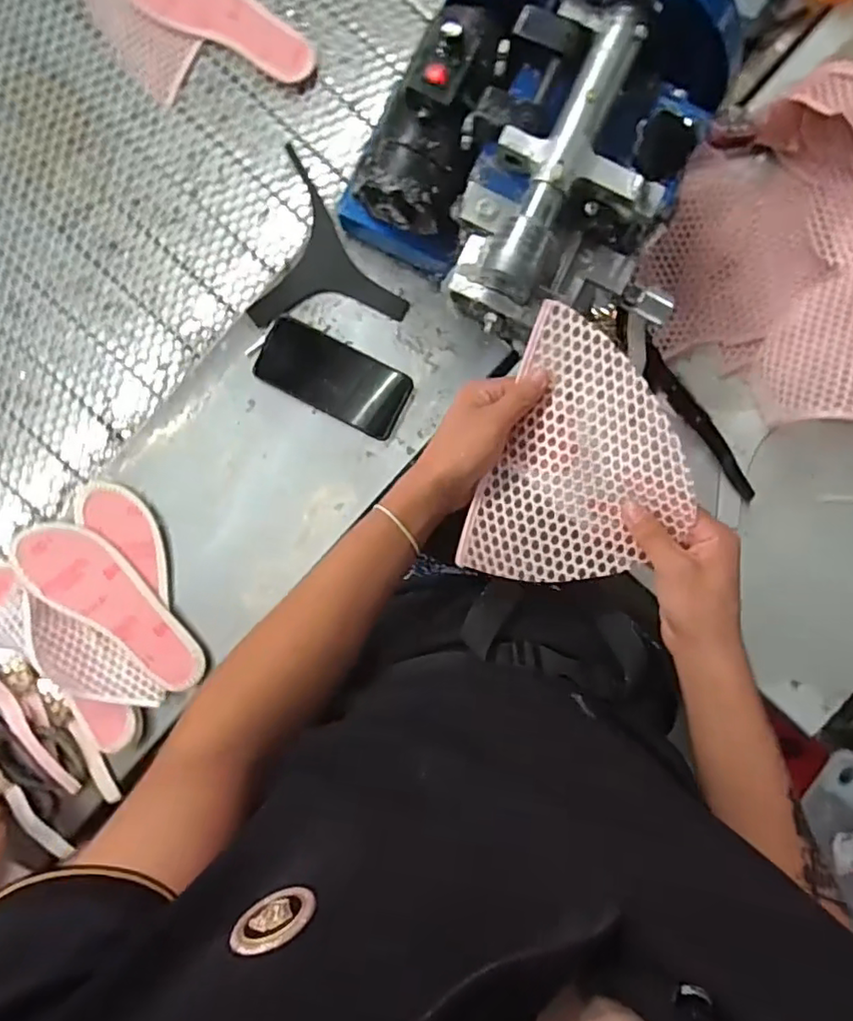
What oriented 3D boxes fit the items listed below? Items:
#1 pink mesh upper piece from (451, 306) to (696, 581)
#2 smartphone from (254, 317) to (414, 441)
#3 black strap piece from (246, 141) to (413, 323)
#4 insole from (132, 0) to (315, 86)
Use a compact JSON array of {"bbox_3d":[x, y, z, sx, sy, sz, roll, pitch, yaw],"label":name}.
[{"bbox_3d":[0.122,-0.034,0.445,0.142,0.060,0.195,19,90,-4],"label":"pink mesh upper piece"},{"bbox_3d":[-0.103,-0.148,0.669,0.167,0.010,0.077,26,92,0],"label":"smartphone"},{"bbox_3d":[-0.136,-0.261,0.656,0.142,0.017,0.200,-38,97,-2],"label":"black strap piece"},{"bbox_3d":[-0.234,-0.556,0.676,0.227,0.013,0.087,36,92,-1],"label":"insole"}]

